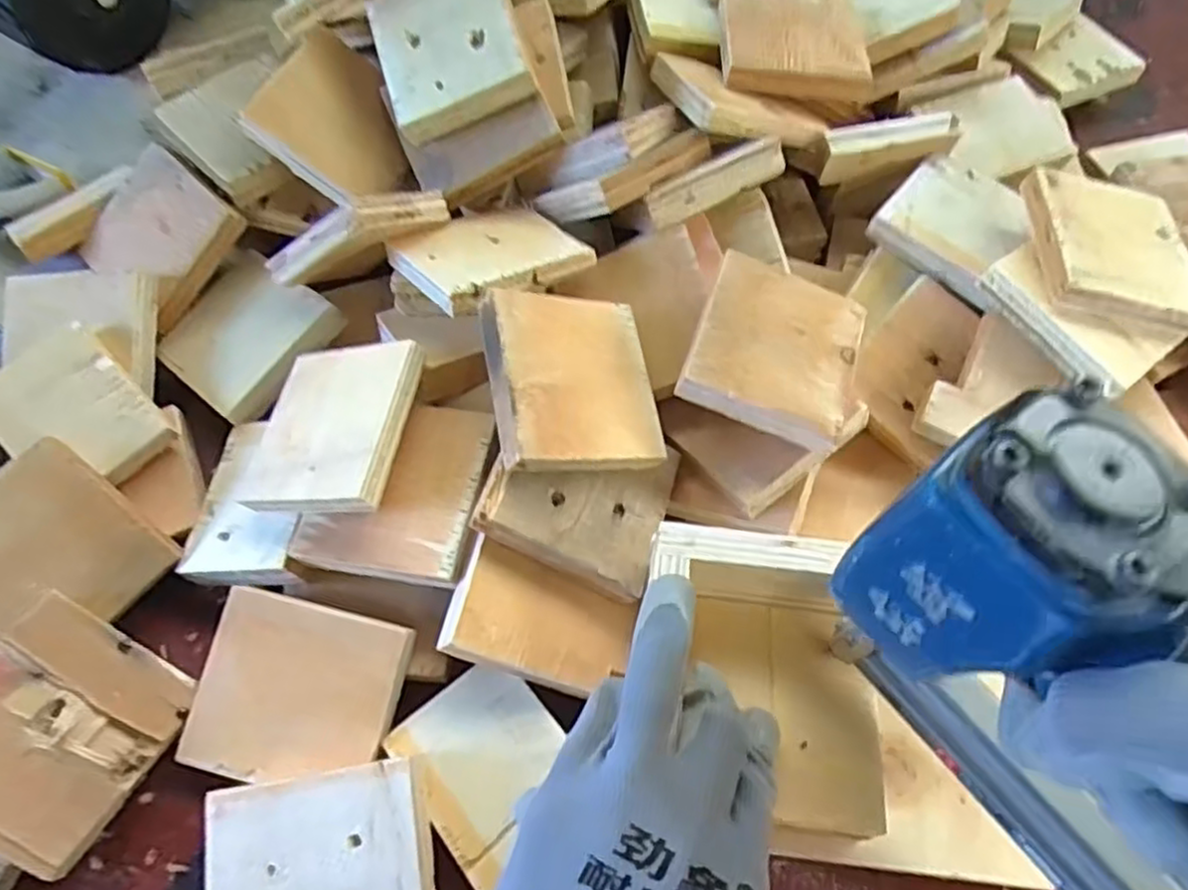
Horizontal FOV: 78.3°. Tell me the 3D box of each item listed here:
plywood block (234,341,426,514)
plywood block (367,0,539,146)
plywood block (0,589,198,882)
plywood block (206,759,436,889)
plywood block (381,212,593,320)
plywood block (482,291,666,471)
[{"bbox_3d":[-0.136,-0.009,0.376,0.082,0.017,0.091,-2,63,26],"label":"plywood block"},{"bbox_3d":[-0.087,-0.240,0.436,0.083,0.019,0.092,-18,82,9],"label":"plywood block"},{"bbox_3d":[-0.244,0.127,0.329,0.088,0.013,0.089,34,55,-4],"label":"plywood block"},{"bbox_3d":[-0.114,0.178,0.306,0.092,0.012,0.075,-11,71,0],"label":"plywood block"},{"bbox_3d":[-0.058,-0.108,0.414,0.093,0.014,0.081,-24,47,-26],"label":"plywood block"},{"bbox_3d":[-0.009,-0.033,0.372,0.086,0.013,0.091,2,71,-32],"label":"plywood block"}]

